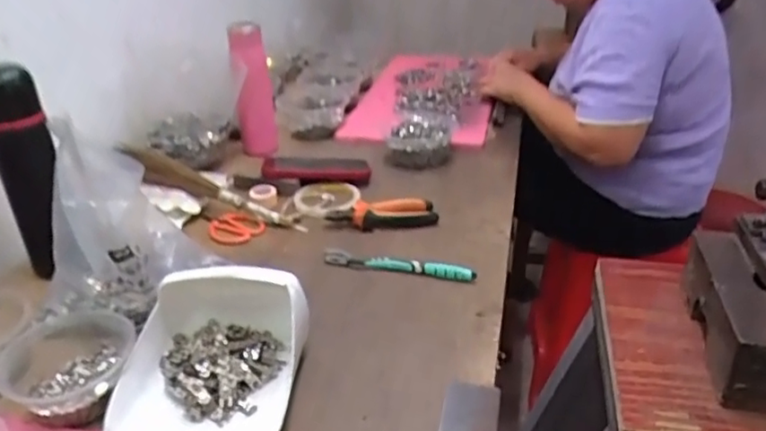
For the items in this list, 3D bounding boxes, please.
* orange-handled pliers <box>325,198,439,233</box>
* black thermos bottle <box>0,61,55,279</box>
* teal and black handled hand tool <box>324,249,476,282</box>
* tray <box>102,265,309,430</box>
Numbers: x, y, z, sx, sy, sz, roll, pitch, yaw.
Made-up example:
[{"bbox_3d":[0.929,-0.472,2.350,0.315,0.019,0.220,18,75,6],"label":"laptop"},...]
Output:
[{"bbox_3d":[-0.001,0.000,0.861,0.152,0.032,0.048,-5,30,-7],"label":"orange-handled pliers"},{"bbox_3d":[-0.410,-0.050,0.708,0.059,0.240,0.063,-16,31,-24],"label":"black thermos bottle"},{"bbox_3d":[0.018,0.062,0.752,0.186,0.025,0.012,7,29,10],"label":"teal and black handled hand tool"},{"bbox_3d":[-0.156,0.126,0.558,0.159,0.090,0.167,1,29,3],"label":"tray"}]

